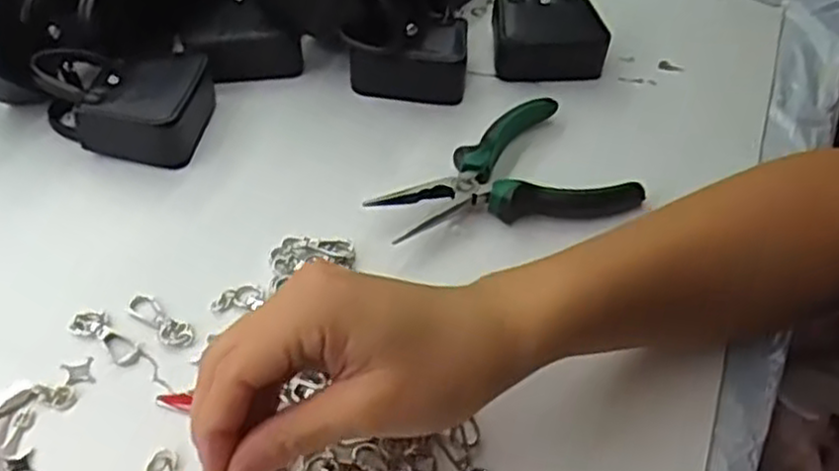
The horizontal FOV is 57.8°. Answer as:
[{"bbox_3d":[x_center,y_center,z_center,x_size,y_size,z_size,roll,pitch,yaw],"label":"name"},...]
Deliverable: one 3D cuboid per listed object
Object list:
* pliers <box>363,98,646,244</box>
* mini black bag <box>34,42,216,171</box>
[{"bbox_3d":[0.049,-0.028,0.444,0.144,0.024,0.095,-24,53,-26],"label":"pliers"},{"bbox_3d":[-0.180,-0.078,0.463,0.099,0.042,0.064,2,46,-4],"label":"mini black bag"}]

